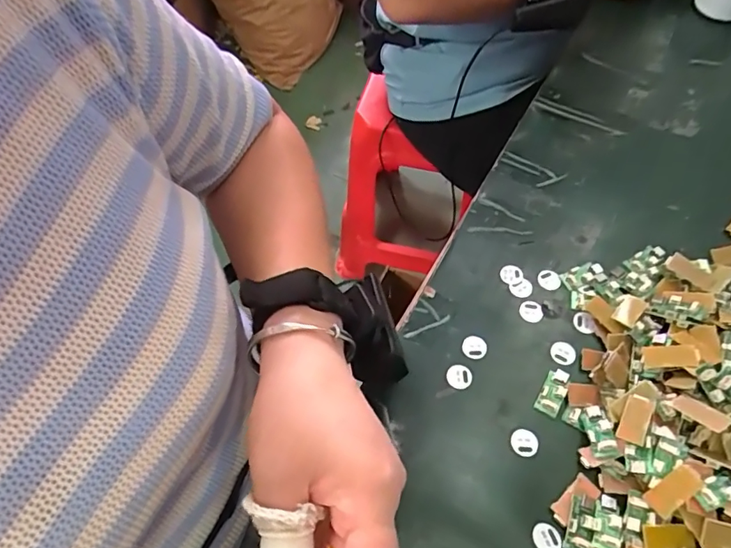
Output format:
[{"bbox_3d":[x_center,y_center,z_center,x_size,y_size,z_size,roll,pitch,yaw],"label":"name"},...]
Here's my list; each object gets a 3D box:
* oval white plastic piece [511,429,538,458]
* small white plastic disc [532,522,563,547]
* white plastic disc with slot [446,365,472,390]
[{"bbox_3d":[0.102,0.108,0.322,0.017,0.004,0.017,19,61,11],"label":"oval white plastic piece"},{"bbox_3d":[0.105,0.152,0.288,0.017,0.004,0.016,17,61,10],"label":"small white plastic disc"},{"bbox_3d":[0.065,0.071,0.345,0.017,0.004,0.016,-1,70,4],"label":"white plastic disc with slot"}]

